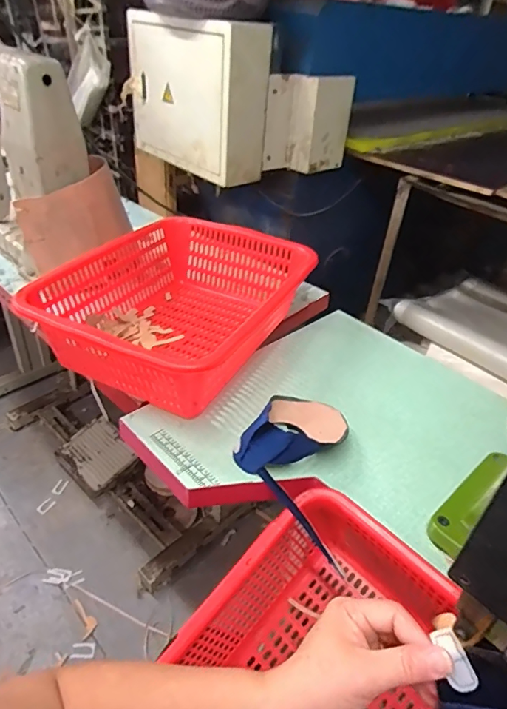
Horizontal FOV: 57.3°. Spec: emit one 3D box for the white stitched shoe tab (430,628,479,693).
[{"bbox_3d":[0.129,0.194,0.295,0.017,0.004,0.034,-26,60,18],"label":"white stitched shoe tab"}]

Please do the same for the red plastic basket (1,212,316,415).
[{"bbox_3d":[-0.119,-0.081,0.786,0.337,0.143,0.413,21,40,19],"label":"red plastic basket"}]

